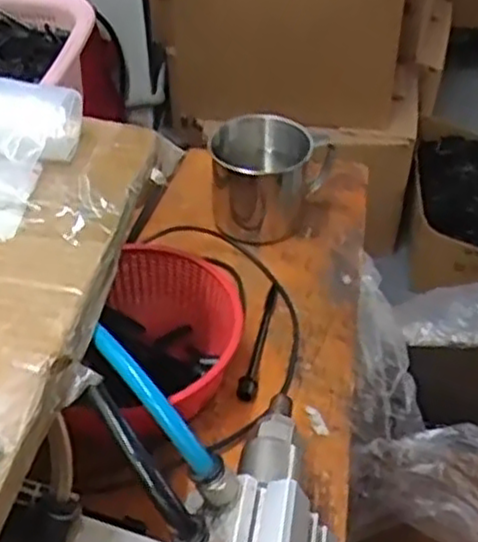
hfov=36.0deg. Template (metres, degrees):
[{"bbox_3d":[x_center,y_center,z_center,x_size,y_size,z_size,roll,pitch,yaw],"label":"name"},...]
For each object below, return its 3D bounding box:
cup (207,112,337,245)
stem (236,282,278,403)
[{"bbox_3d":[0.016,-0.068,0.533,0.090,0.069,0.073,9,42,12],"label":"cup"},{"bbox_3d":[0.013,0.040,0.465,0.011,0.011,0.103,6,41,9],"label":"stem"}]

